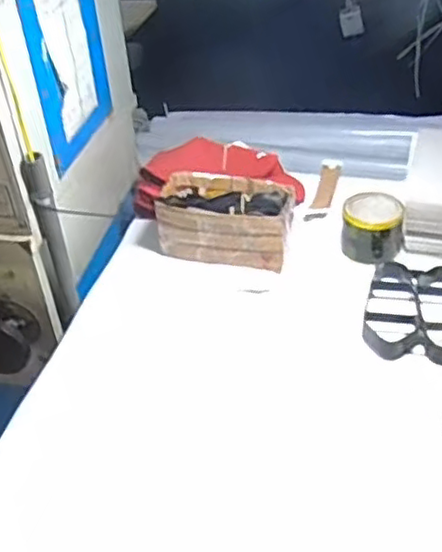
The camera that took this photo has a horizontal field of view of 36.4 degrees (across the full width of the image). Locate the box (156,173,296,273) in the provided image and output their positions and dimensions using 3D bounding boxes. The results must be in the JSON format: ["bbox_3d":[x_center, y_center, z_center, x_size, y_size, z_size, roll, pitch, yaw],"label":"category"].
[{"bbox_3d":[0.009,-0.085,1.053,0.204,0.100,0.118,8,40,15],"label":"box"}]

